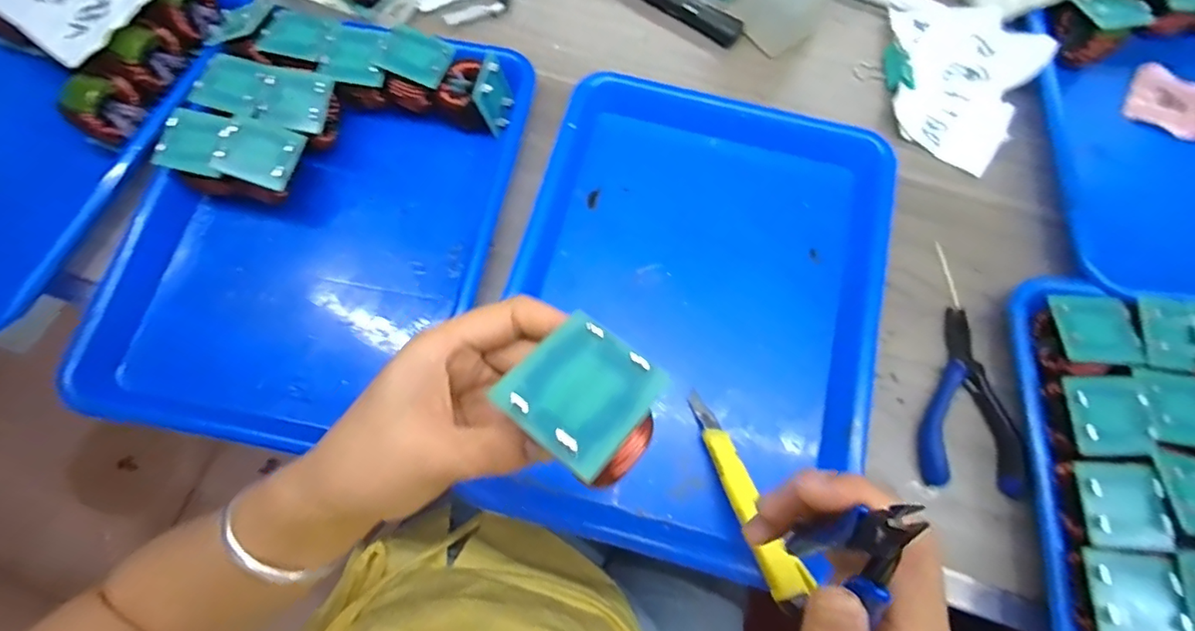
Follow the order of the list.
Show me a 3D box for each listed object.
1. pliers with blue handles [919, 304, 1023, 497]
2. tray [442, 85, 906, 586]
[{"bbox_3d":[0.249,0.054,0.363,0.060,0.009,0.122,6,72,2],"label":"pliers with blue handles"},{"bbox_3d":[0.066,-0.010,0.384,0.253,0.033,0.332,12,73,3],"label":"tray"}]

